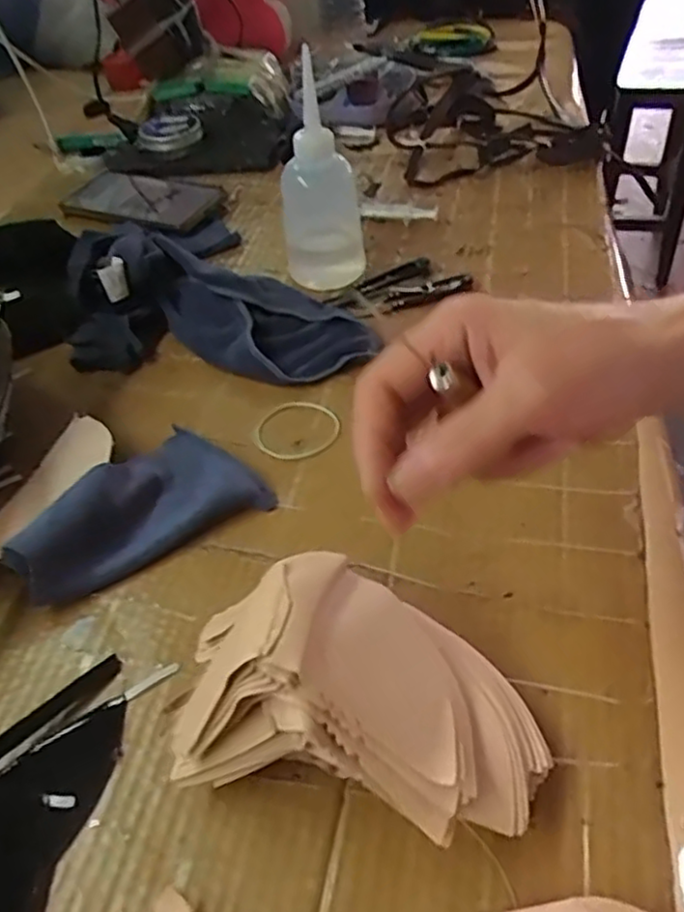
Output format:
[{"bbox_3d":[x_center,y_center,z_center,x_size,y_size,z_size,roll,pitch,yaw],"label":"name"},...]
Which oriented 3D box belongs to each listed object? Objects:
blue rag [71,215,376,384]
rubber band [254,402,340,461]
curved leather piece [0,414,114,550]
[{"bbox_3d":[-0.100,-0.119,0.526,0.241,0.056,0.118,5,48,11],"label":"blue rag"},{"bbox_3d":[-0.031,-0.018,0.465,0.056,0.007,0.050,-32,51,-22],"label":"rubber band"},{"bbox_3d":[-0.199,0.027,0.416,0.065,0.040,0.145,32,57,31],"label":"curved leather piece"}]

